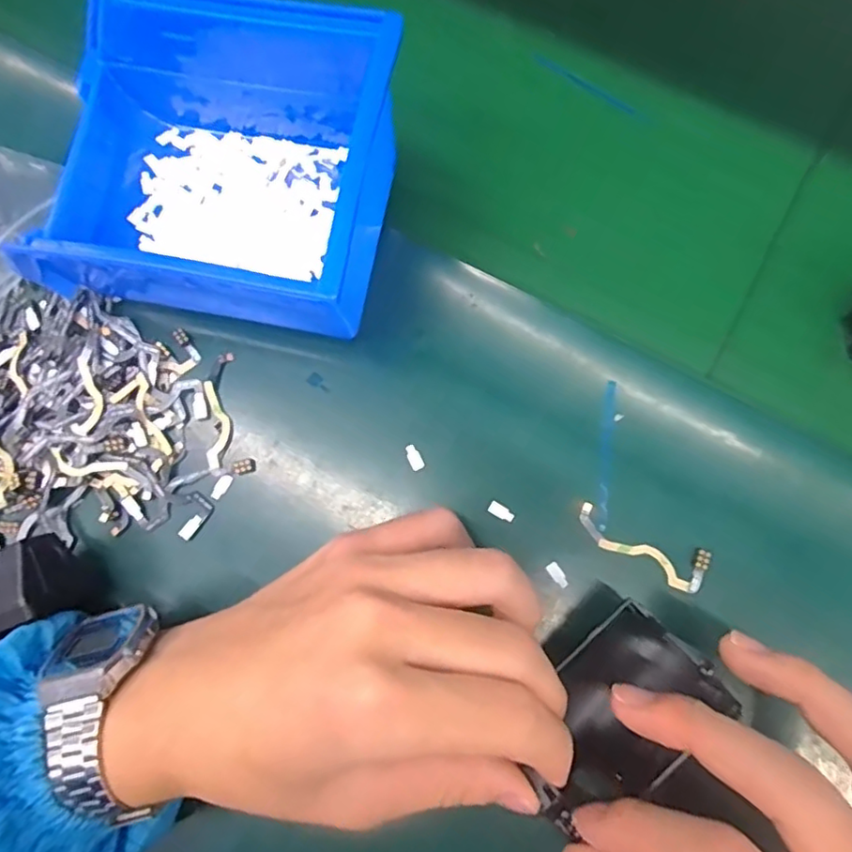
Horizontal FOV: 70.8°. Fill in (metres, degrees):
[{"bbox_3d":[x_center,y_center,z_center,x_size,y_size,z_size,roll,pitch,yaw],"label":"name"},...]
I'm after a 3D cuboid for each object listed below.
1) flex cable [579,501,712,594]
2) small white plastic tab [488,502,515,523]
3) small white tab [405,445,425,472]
[{"bbox_3d":[0.086,0.049,0.240,0.053,0.004,0.018,21,81,7],"label":"flex cable"},{"bbox_3d":[0.031,0.035,0.245,0.011,0.004,0.005,32,80,8],"label":"small white plastic tab"},{"bbox_3d":[-0.005,0.013,0.252,0.006,0.004,0.011,-31,78,-6],"label":"small white tab"}]

